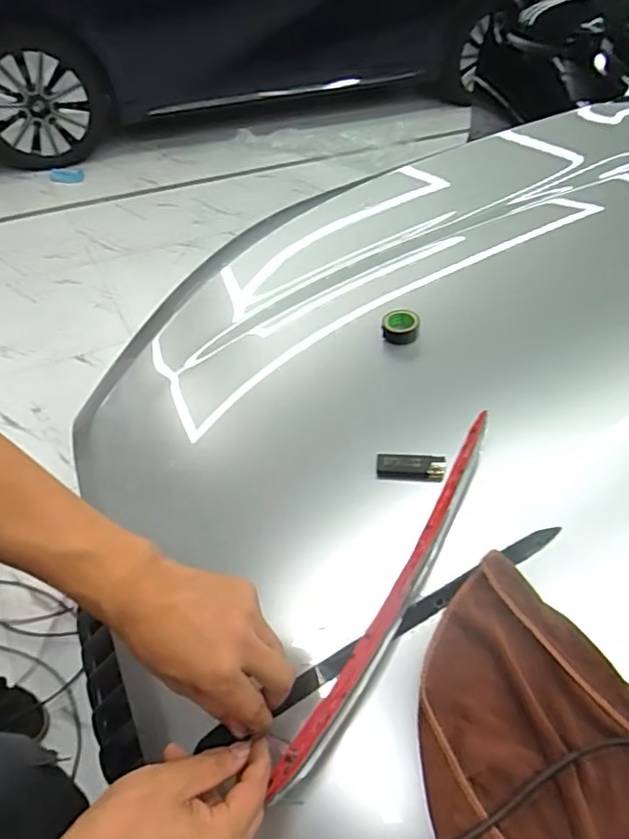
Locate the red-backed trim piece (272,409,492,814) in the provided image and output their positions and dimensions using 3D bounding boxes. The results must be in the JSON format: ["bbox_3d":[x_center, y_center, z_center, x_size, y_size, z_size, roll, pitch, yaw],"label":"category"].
[{"bbox_3d":[0.076,0.143,0.501,0.030,0.034,0.366,26,62,19],"label":"red-backed trim piece"}]

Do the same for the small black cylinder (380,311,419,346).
[{"bbox_3d":[0.106,-0.115,0.716,0.044,0.021,0.048,1,46,-1],"label":"small black cylinder"}]

